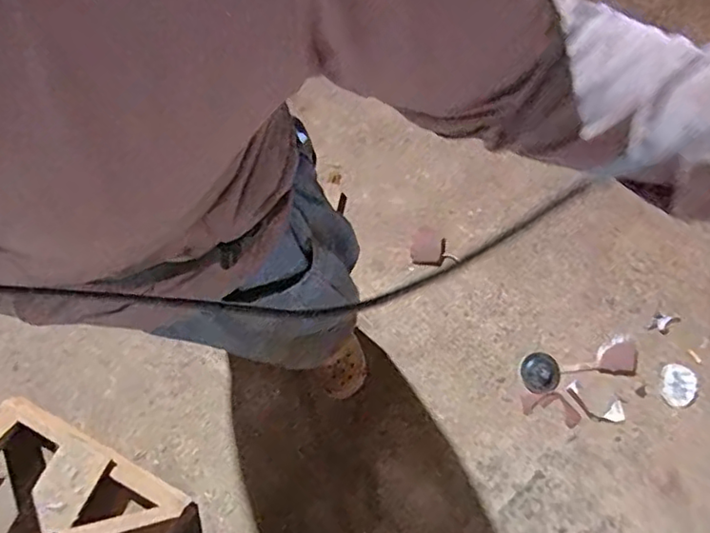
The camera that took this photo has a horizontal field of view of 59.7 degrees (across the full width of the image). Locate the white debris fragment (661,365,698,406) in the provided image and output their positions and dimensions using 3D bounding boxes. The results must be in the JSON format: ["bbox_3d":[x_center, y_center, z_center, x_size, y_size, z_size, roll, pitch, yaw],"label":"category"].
[{"bbox_3d":[0.703,0.257,1.340,0.072,0.004,0.085,2,81,1],"label":"white debris fragment"}]

